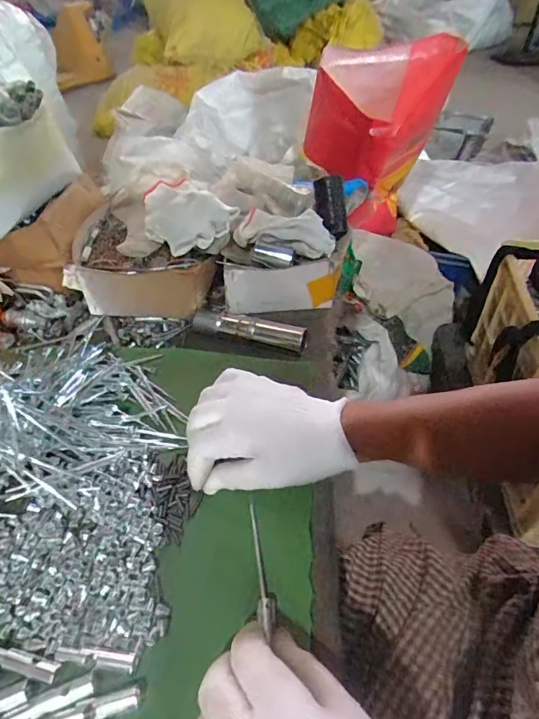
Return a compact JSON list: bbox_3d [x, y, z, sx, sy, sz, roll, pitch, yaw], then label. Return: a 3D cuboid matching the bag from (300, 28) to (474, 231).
[{"bbox_3d":[0.222,-0.448,0.988,0.211,0.400,0.386,27,51,24],"label":"bag"}]

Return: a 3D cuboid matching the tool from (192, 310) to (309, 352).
[{"bbox_3d":[-0.023,-0.034,0.475,0.123,0.018,0.024,11,46,12],"label":"tool"}]

